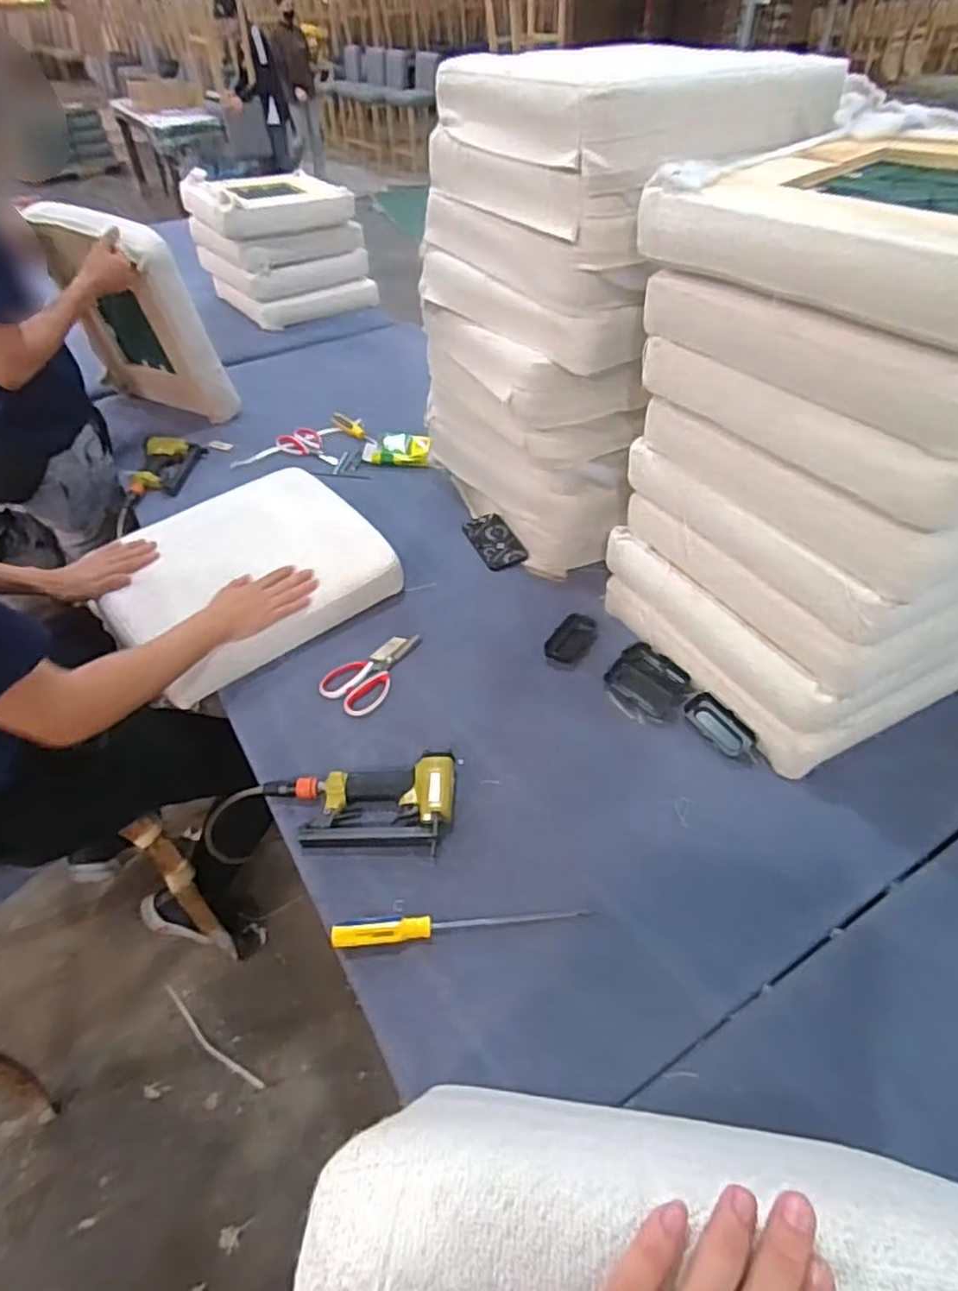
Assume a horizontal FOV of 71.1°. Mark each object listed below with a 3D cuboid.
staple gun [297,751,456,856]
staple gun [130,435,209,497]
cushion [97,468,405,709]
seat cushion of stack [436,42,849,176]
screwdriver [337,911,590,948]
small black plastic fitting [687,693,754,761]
[{"bbox_3d":[-0.137,0.215,0.905,0.214,0.044,0.122,-5,46,-2],"label":"staple gun"},{"bbox_3d":[-0.737,-0.432,1.587,0.136,0.046,0.216,0,46,2],"label":"staple gun"},{"bbox_3d":[-0.424,-0.130,1.205,0.435,0.124,0.387,-34,53,-27],"label":"cushion"},{"bbox_3d":[0.229,-0.803,0.987,0.453,0.089,0.446,-23,49,-19],"label":"seat cushion of stack"},{"bbox_3d":[-0.021,0.329,0.792,0.297,0.027,0.025,-5,46,-3],"label":"screwdriver"},{"bbox_3d":[0.358,0.119,0.997,0.044,0.032,0.110,-24,48,-22],"label":"small black plastic fitting"}]

